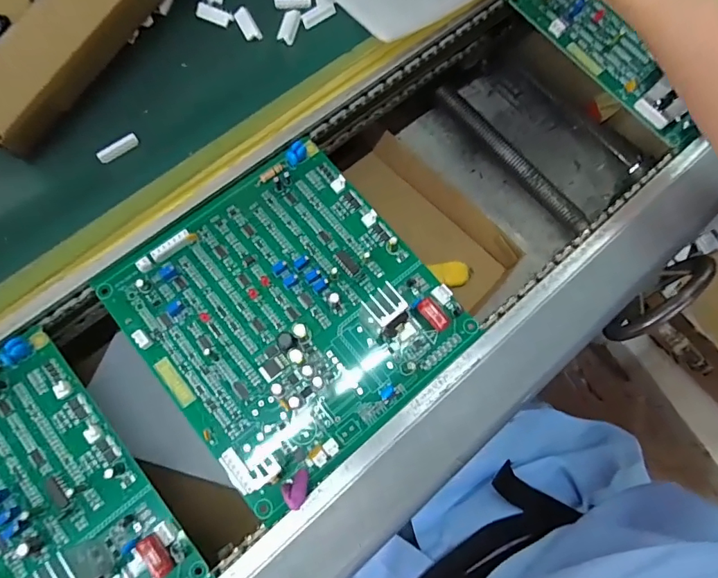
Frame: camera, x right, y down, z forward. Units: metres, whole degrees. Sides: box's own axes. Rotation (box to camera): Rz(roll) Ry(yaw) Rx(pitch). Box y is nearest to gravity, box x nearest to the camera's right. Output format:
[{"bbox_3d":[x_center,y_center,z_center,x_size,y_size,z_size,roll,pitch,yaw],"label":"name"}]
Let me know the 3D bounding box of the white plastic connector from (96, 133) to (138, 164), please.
[{"bbox_3d":[-0.163,-0.096,0.310,0.028,0.006,0.006,-39,80,-12],"label":"white plastic connector"}]

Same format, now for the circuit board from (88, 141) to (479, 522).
[{"bbox_3d":[-0.043,0.011,0.287,0.173,0.029,0.178,-39,80,-12],"label":"circuit board"}]

